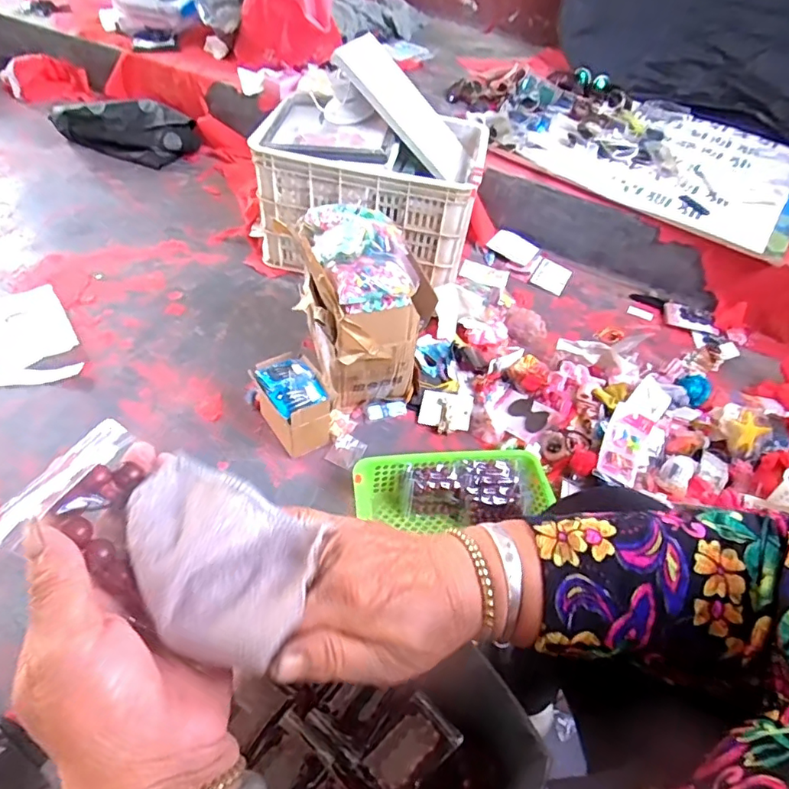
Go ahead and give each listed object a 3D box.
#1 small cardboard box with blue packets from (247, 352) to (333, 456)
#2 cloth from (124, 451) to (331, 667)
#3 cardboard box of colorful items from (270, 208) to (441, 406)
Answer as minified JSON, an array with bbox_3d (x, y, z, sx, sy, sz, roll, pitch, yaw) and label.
[{"bbox_3d":[-0.183,0.018,0.954,0.101,0.123,0.149,-27,56,-28],"label":"small cardboard box with blue packets"},{"bbox_3d":[-0.084,0.073,0.240,0.095,0.021,0.074,20,48,11],"label":"cloth"},{"bbox_3d":[-0.085,-0.148,0.982,0.181,0.328,0.264,-22,54,-25],"label":"cardboard box of colorful items"}]

